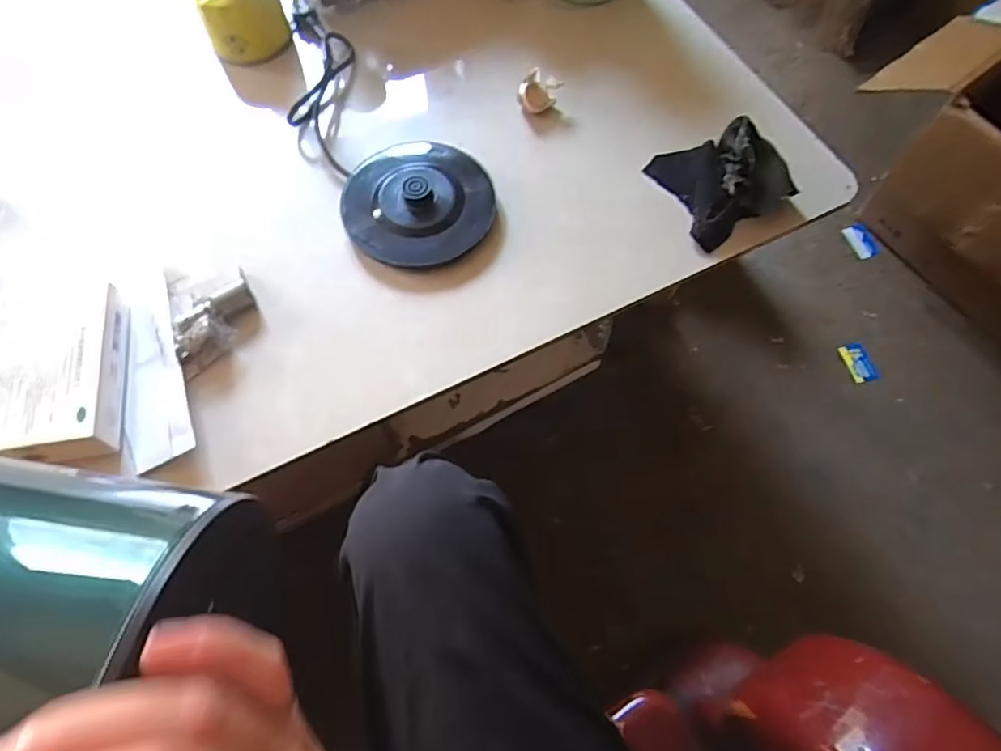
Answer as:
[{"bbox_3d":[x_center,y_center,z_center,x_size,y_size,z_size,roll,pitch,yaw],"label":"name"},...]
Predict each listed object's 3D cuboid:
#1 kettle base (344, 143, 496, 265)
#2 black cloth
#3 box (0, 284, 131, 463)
[{"bbox_3d":[-0.078,-0.168,0.570,0.136,0.031,0.133,0,66,0],"label":"kettle base"},{"bbox_3d":[0.202,-0.193,0.567,0.104,0.052,0.115,-31,70,-13],"label":"black cloth"},{"bbox_3d":[-0.362,-0.003,0.487,0.104,0.046,0.153,-9,67,-4],"label":"box"}]

